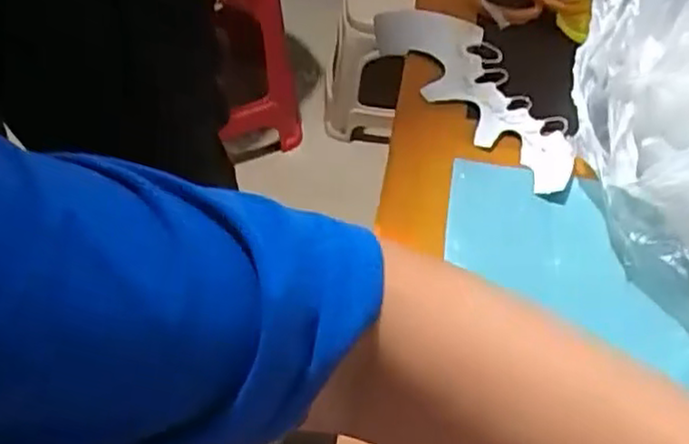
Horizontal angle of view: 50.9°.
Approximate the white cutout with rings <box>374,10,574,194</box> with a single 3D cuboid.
[{"bbox_3d":[0.102,-0.097,0.551,0.069,0.033,0.203,-19,55,-18],"label":"white cutout with rings"}]

